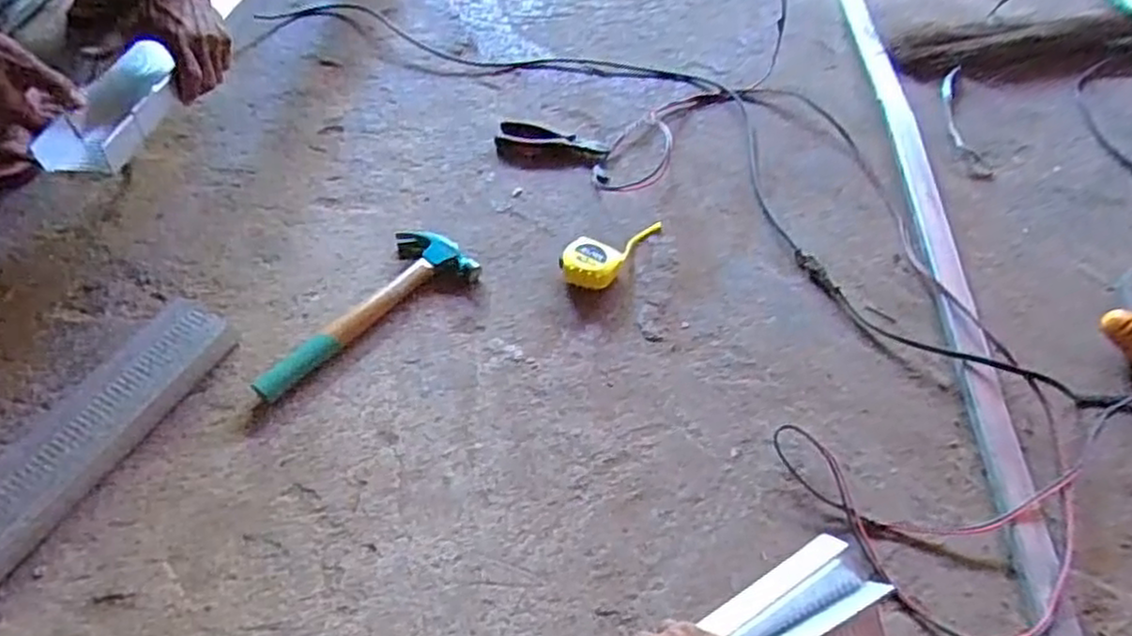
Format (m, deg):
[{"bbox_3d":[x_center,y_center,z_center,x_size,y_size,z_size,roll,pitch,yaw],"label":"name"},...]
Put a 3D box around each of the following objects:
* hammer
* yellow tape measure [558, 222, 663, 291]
[{"bbox_3d":[-0.237,-0.019,0.809,0.271,0.026,0.104,-33,64,-24],"label":"hammer"},{"bbox_3d":[0.051,-0.090,0.878,0.072,0.031,0.145,30,58,15],"label":"yellow tape measure"}]

